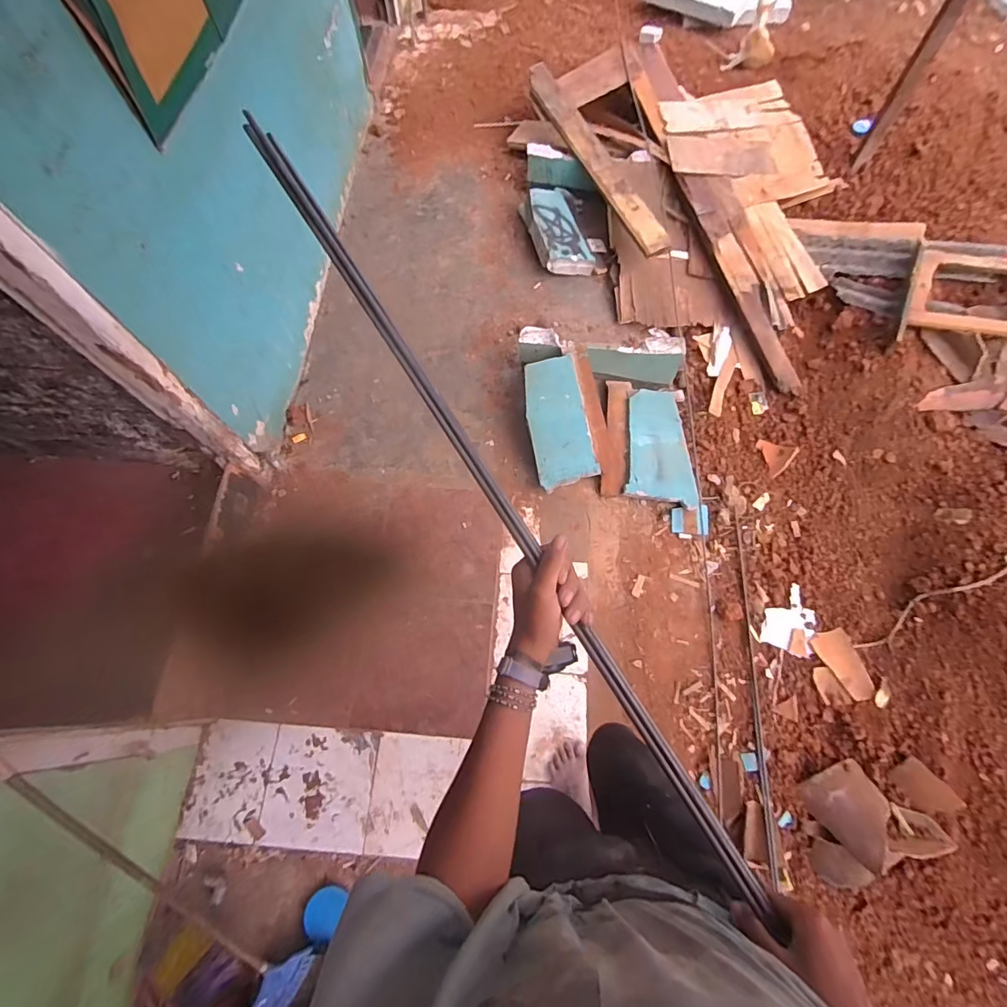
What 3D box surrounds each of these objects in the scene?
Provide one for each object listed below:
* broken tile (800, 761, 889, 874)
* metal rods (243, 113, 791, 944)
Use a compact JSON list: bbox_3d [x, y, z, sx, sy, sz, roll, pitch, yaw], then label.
[{"bbox_3d":[0.950,0.819,1.281,0.189,0.036,0.213,-41,54,-11],"label":"broken tile"},{"bbox_3d":[-0.018,-0.027,0.511,0.030,0.020,0.998,-32,84,-15],"label":"metal rods"}]

